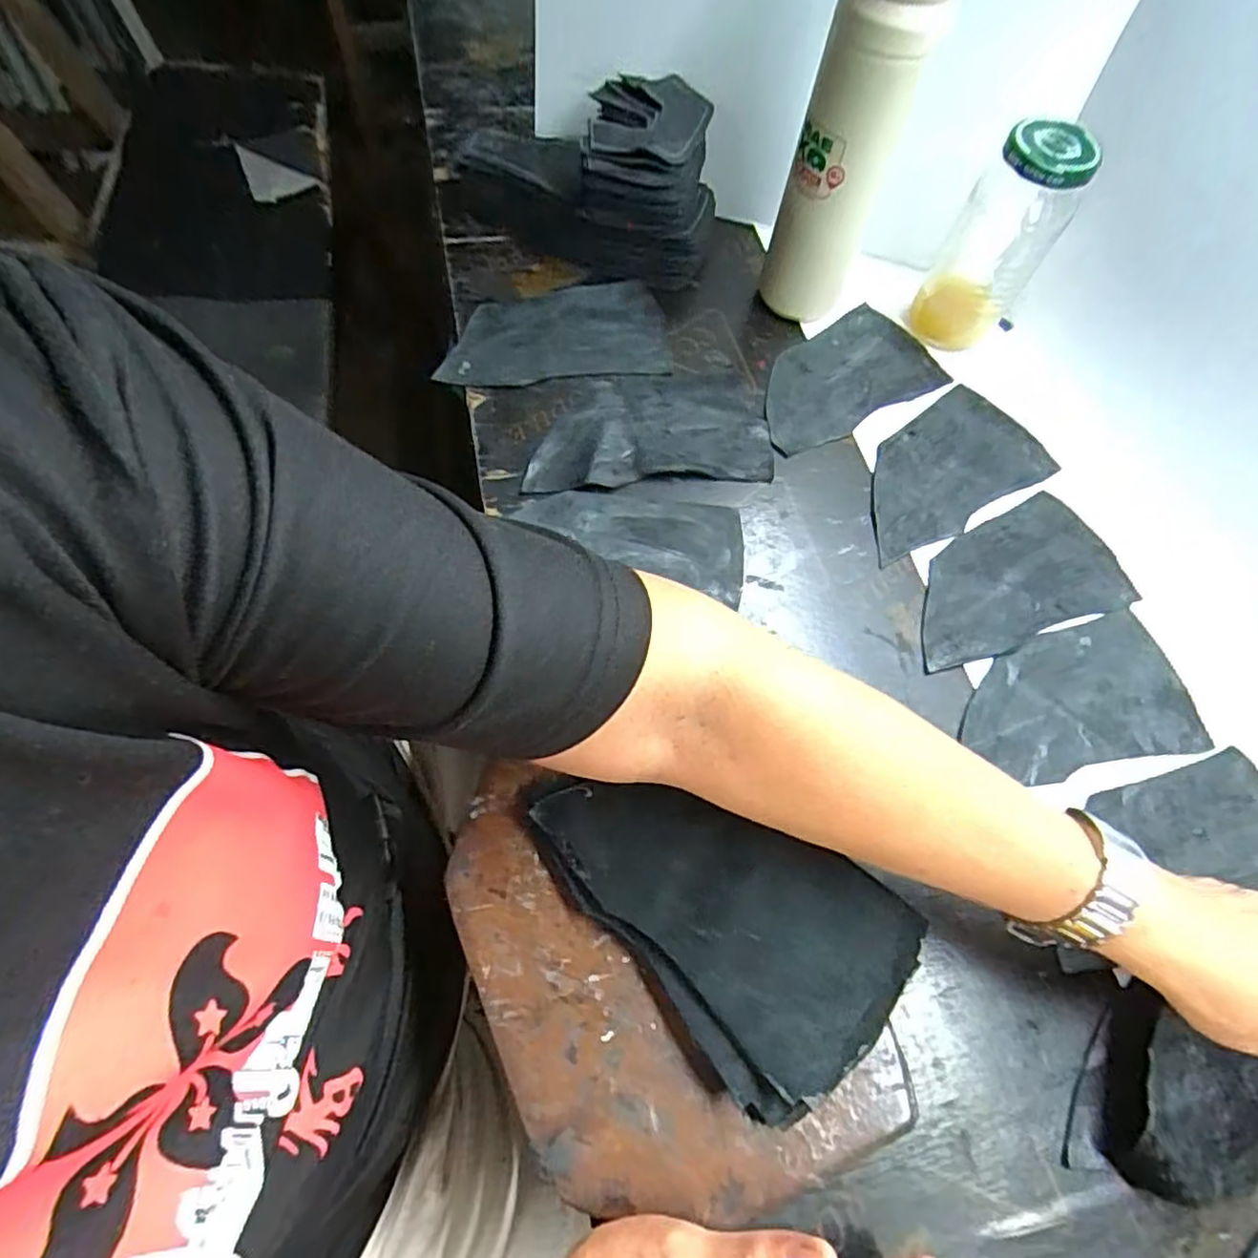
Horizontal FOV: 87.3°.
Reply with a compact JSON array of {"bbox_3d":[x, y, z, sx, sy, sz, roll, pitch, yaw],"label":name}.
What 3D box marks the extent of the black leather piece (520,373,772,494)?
[{"bbox_3d":[0.014,-0.144,0.467,0.167,0.006,0.098,-4,67,-5],"label":"black leather piece"}]

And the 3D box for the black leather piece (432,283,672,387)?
[{"bbox_3d":[-0.057,-0.226,0.507,0.166,0.009,0.091,-6,67,-8],"label":"black leather piece"}]

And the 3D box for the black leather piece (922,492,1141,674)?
[{"bbox_3d":[0.253,-0.035,0.439,0.159,0.006,0.087,-18,69,-10],"label":"black leather piece"}]

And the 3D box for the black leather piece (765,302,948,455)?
[{"bbox_3d":[0.160,-0.191,0.505,0.154,0.007,0.086,-30,77,-15],"label":"black leather piece"}]

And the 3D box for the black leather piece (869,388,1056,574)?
[{"bbox_3d":[0.226,-0.116,0.477,0.163,0.005,0.088,-31,72,-15],"label":"black leather piece"}]

